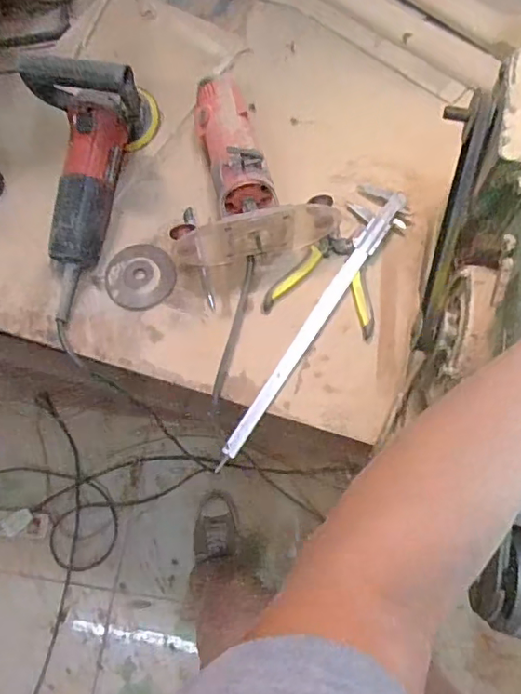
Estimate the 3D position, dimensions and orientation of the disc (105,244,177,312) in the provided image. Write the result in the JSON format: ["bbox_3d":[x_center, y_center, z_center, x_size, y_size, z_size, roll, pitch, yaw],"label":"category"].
[{"bbox_3d":[-0.150,-0.088,0.680,0.085,0.007,0.085,-1,73,2],"label":"disc"}]

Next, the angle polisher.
[{"bbox_3d":[-0.221,-0.193,0.661,0.117,0.159,0.316,12,89,6],"label":"angle polisher"}]

